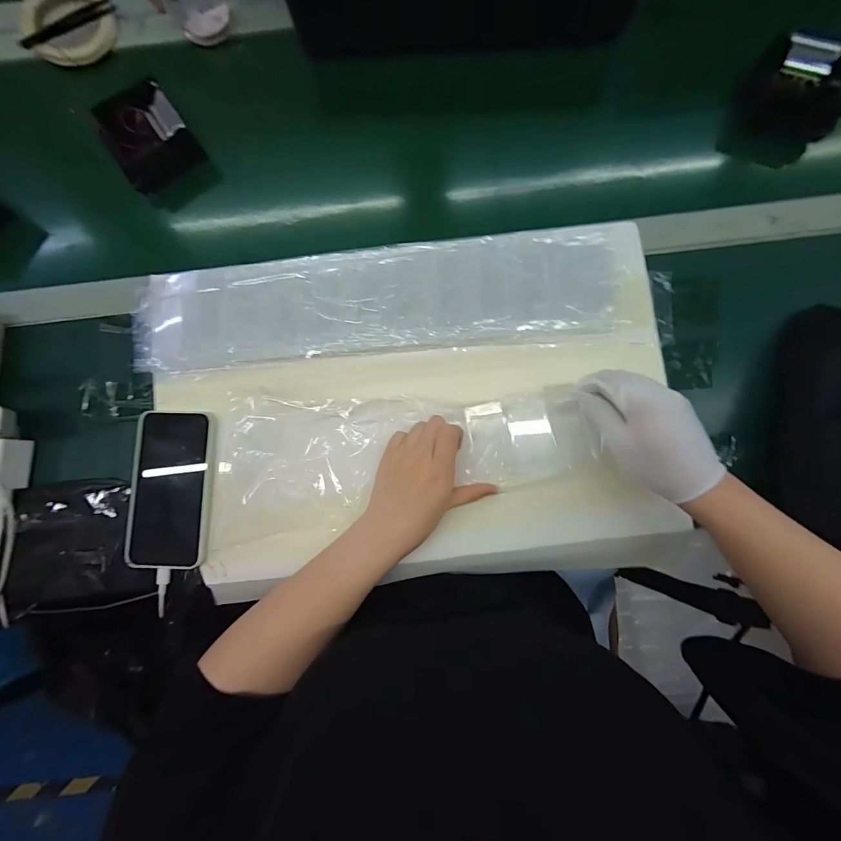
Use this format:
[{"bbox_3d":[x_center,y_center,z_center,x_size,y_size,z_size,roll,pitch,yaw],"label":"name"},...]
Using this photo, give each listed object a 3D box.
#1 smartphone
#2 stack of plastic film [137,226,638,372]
[{"bbox_3d":[-0.261,0.071,0.393,0.082,0.010,0.161,1,84,1],"label":"smartphone"},{"bbox_3d":[-0.040,-0.131,0.396,0.524,0.033,0.113,-6,84,1],"label":"stack of plastic film"}]

